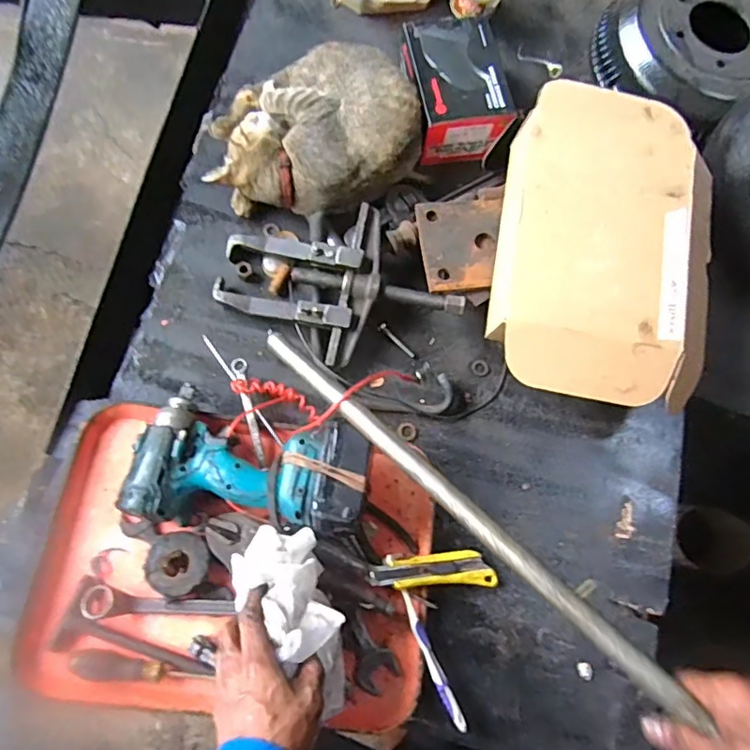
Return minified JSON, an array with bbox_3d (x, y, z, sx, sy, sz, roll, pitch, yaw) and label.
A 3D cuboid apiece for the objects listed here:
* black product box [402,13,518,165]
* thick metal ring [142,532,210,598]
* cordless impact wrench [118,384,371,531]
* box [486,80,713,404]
[{"bbox_3d":[0.118,-0.407,0.769,0.135,0.073,0.195,-11,77,-5],"label":"black product box"},{"bbox_3d":[-0.209,0.199,0.571,0.060,0.016,0.062,1,76,-3],"label":"thick metal ring"},{"bbox_3d":[-0.127,0.092,0.558,0.244,0.069,0.134,11,76,0],"label":"cordless impact wrench"},{"bbox_3d":[0.279,-0.156,0.640,0.251,0.072,0.377,9,77,2],"label":"box"}]

